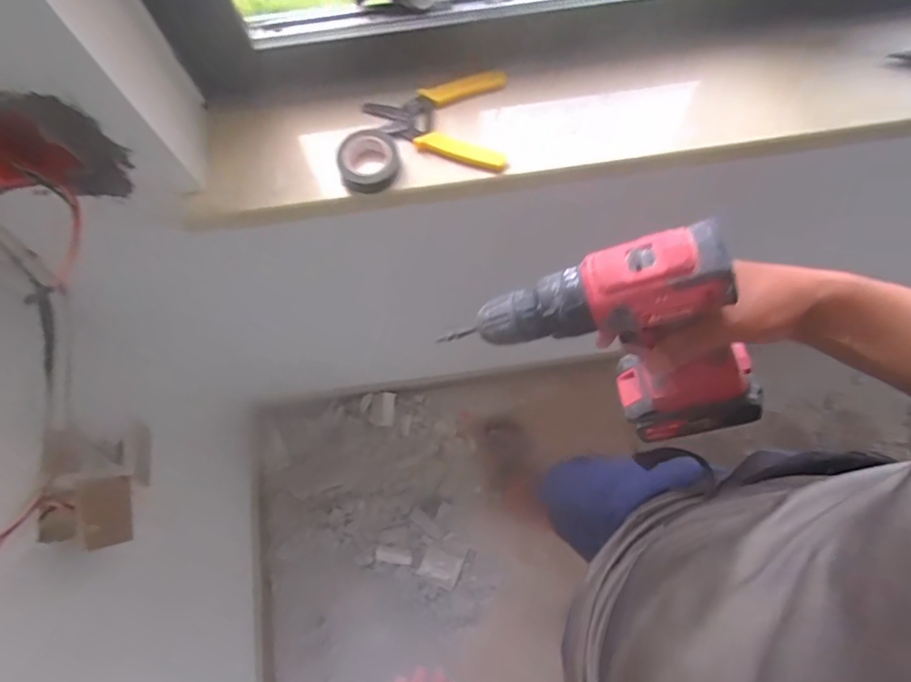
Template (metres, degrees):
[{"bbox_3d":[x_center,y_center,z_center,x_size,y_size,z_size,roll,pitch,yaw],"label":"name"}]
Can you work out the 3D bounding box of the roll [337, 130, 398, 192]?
[{"bbox_3d":[-0.084,-0.176,0.515,0.056,0.026,0.059,0,73,1],"label":"roll"}]

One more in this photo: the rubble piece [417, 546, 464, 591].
[{"bbox_3d":[-0.035,0.537,1.258,0.091,0.011,0.074,21,74,7],"label":"rubble piece"}]

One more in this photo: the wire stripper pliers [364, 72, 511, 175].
[{"bbox_3d":[-0.012,-0.238,0.543,0.150,0.026,0.107,16,74,6],"label":"wire stripper pliers"}]

